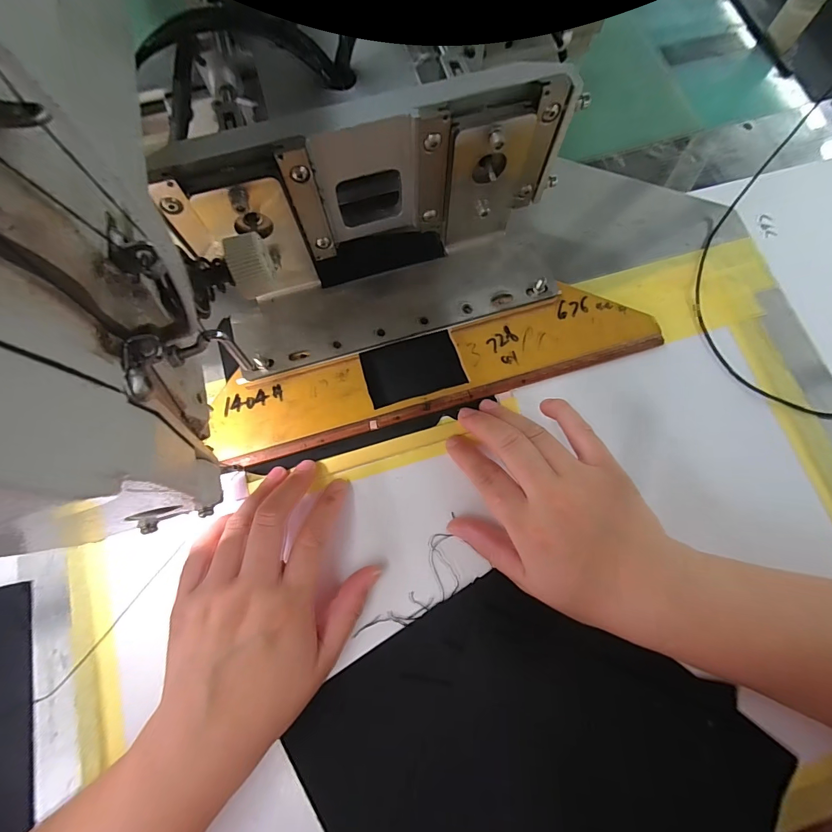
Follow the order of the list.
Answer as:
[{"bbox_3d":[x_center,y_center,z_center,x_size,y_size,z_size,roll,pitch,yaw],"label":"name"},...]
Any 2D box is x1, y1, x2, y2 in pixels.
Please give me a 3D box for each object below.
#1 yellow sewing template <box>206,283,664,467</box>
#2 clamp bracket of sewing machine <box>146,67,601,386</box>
[{"bbox_3d":[0.013,-0.031,0.272,0.298,0.008,0.053,-16,77,-3],"label":"yellow sewing template"},{"bbox_3d":[-0.016,-0.099,0.235,0.220,0.106,0.078,-15,77,-3],"label":"clamp bracket of sewing machine"}]

